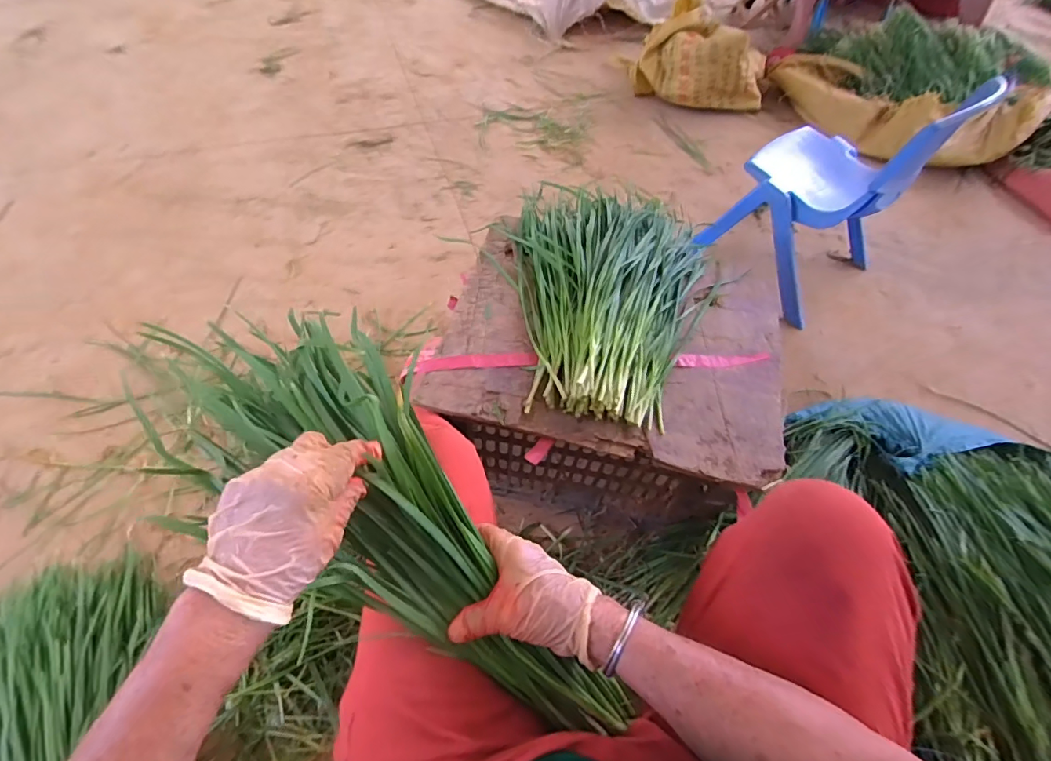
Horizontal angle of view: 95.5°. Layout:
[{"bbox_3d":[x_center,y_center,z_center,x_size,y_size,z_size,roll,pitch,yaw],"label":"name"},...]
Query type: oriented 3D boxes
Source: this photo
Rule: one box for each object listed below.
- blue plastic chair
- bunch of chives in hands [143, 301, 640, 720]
[{"bbox_3d":[0.680,-0.445,1.096,0.323,0.466,0.388,38,63,18],"label":"blue plastic chair"},{"bbox_3d":[-0.104,0.132,0.420,0.509,0.069,0.176,47,64,1],"label":"bunch of chives in hands"}]

